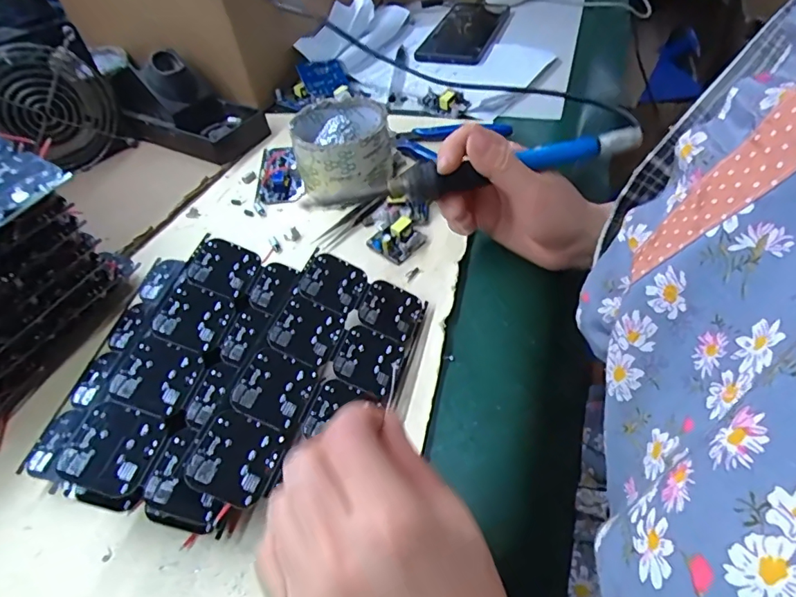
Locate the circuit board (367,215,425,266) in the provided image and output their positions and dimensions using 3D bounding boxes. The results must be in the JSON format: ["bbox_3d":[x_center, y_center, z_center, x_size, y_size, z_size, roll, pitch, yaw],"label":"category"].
[{"bbox_3d":[-0.002,-0.047,0.369,0.034,0.017,0.032,-36,54,-25],"label":"circuit board"}]

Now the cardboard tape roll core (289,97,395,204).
[{"bbox_3d":[-0.048,-0.126,0.416,0.078,0.053,0.076,-14,48,-8],"label":"cardboard tape roll core"}]

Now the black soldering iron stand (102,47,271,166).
[{"bbox_3d":[-0.211,-0.197,0.490,0.150,0.076,0.078,20,53,22],"label":"black soldering iron stand"}]

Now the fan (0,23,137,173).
[{"bbox_3d":[-0.325,-0.179,0.457,0.033,0.113,0.108,33,58,30],"label":"fan"}]

